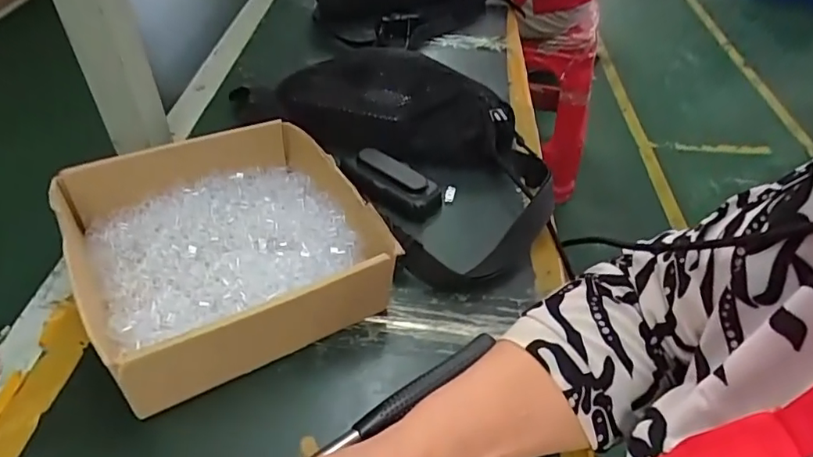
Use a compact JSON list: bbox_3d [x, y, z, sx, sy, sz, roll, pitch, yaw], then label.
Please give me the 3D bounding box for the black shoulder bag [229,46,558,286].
[{"bbox_3d":[0.008,-0.087,0.545,0.226,0.068,0.321,-33,69,-24],"label":"black shoulder bag"}]

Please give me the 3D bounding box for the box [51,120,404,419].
[{"bbox_3d":[-0.144,0.016,0.432,0.211,0.076,0.204,-24,52,-29],"label":"box"}]

